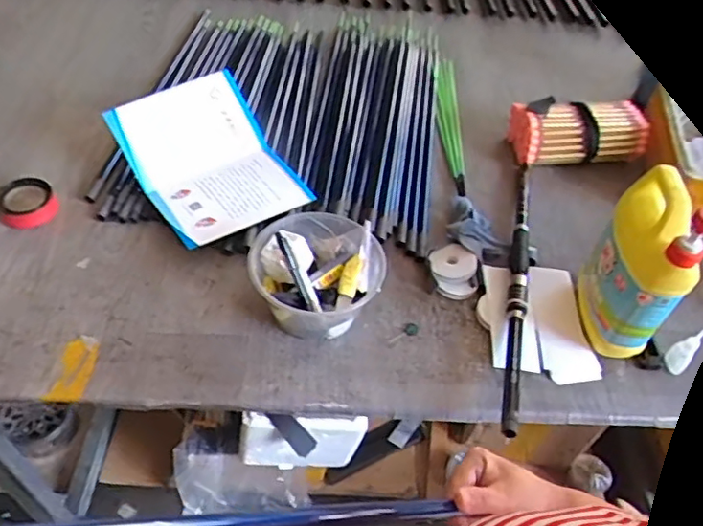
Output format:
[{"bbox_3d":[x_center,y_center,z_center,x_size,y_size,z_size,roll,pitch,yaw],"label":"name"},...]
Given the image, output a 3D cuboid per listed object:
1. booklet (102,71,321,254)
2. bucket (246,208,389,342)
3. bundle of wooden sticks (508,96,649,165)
[{"bbox_3d":[-0.218,-0.162,0.917,0.214,0.041,0.277,-28,74,-25],"label":"booklet"},{"bbox_3d":[-0.047,0.021,0.776,0.164,0.090,0.158,3,49,-4],"label":"bucket"},{"bbox_3d":[0.401,-0.229,1.059,0.223,0.079,0.104,-1,50,-8],"label":"bundle of wooden sticks"}]

